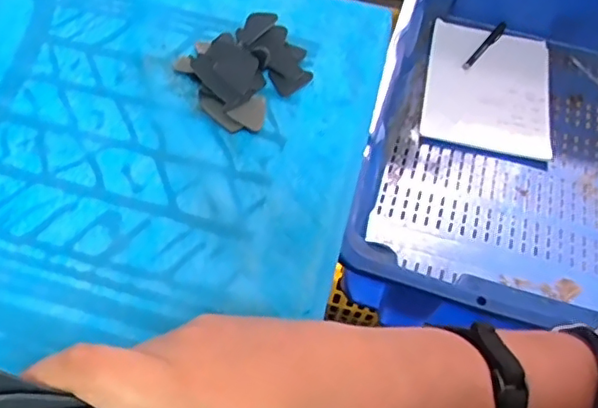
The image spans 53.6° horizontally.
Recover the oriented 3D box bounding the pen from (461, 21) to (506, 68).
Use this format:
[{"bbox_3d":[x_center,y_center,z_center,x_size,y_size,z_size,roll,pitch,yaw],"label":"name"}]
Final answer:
[{"bbox_3d":[0.304,-0.260,0.969,0.016,0.010,0.132,34,61,19],"label":"pen"}]

